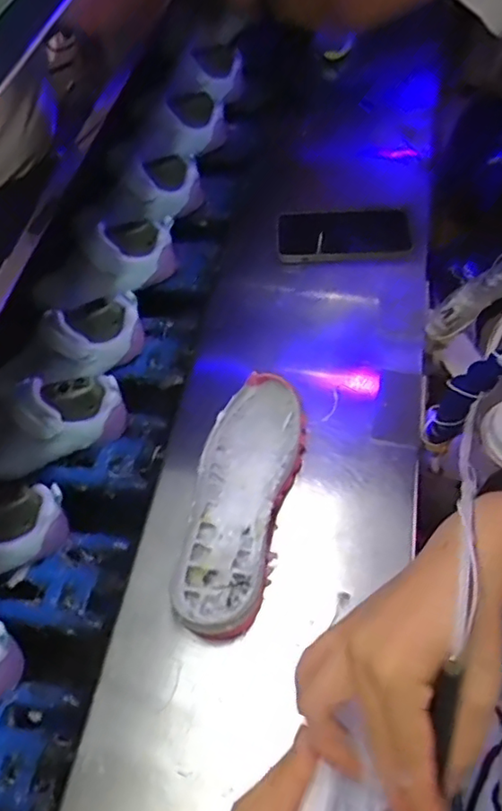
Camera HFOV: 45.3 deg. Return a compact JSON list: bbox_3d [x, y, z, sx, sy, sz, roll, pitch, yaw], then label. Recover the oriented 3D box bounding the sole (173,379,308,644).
[{"bbox_3d":[-0.010,0.082,0.546,0.088,0.040,0.248,9,59,15],"label":"sole"}]

